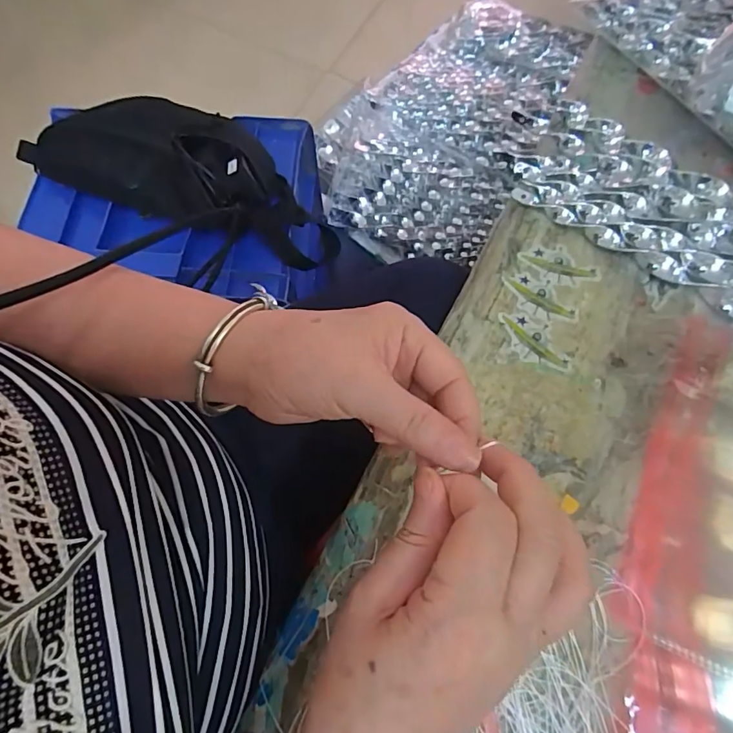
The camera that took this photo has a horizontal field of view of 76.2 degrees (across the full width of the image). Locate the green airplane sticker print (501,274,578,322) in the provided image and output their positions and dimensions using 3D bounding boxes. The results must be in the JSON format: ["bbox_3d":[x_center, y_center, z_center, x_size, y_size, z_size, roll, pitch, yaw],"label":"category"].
[{"bbox_3d":[0.131,-0.054,0.353,0.059,0.004,0.026,26,75,8],"label":"green airplane sticker print"}]

